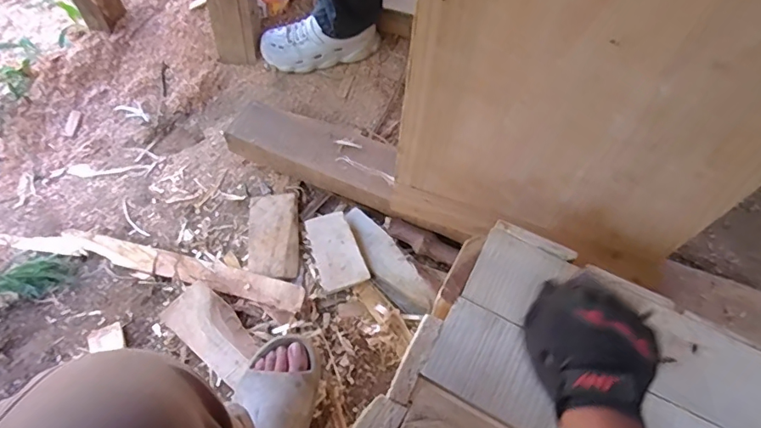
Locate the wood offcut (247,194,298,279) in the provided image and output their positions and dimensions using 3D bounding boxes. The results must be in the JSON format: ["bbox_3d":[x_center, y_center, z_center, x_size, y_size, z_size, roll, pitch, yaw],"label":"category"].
[{"bbox_3d":[-0.207,0.041,0.939,0.093,0.030,0.170,-4,64,-6],"label":"wood offcut"}]

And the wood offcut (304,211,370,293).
[{"bbox_3d":[-0.086,0.068,0.918,0.081,0.033,0.146,-16,66,-12],"label":"wood offcut"}]

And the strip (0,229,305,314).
[{"bbox_3d":[-0.547,0.080,0.986,0.871,0.049,0.070,8,62,19],"label":"strip"}]

